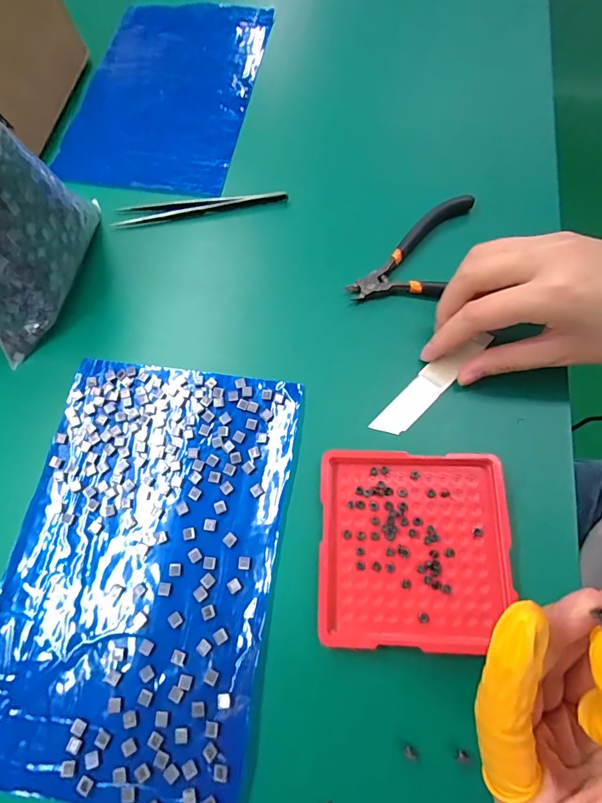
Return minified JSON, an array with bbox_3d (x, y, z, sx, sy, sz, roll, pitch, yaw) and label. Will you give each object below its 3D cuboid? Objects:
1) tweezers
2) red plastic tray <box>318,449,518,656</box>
[{"bbox_3d":[-0.077,-0.147,0.331,0.131,0.009,0.016,-3,69,1],"label":"tweezers"},{"bbox_3d":[0.062,0.077,0.236,0.100,0.007,0.099,1,69,3],"label":"red plastic tray"}]

